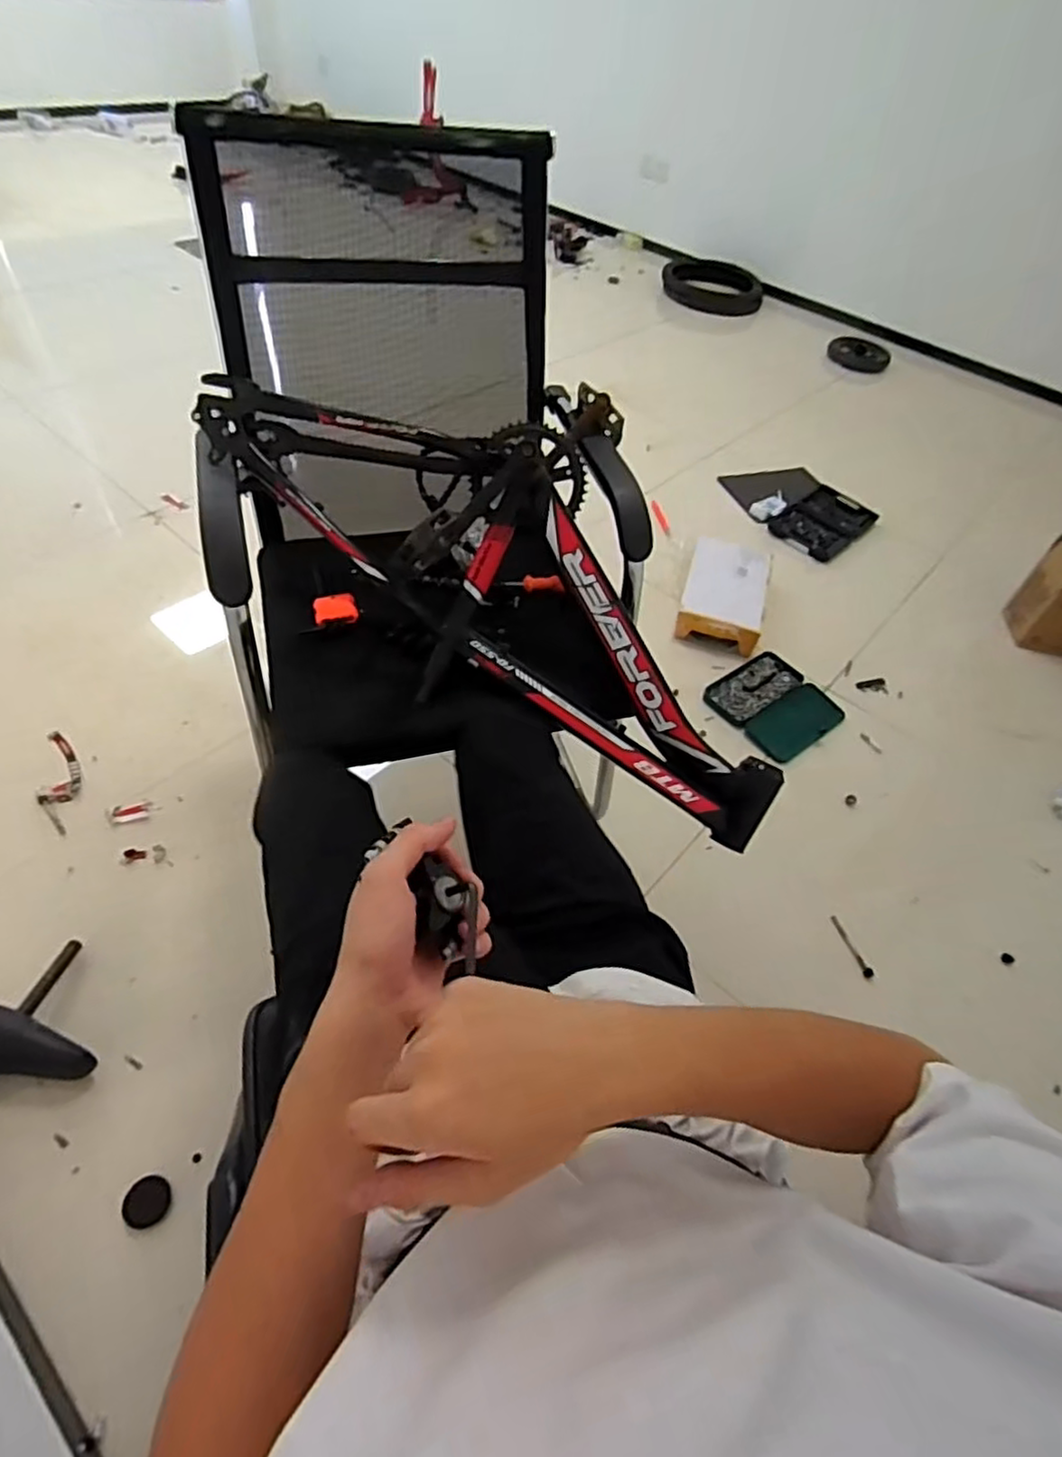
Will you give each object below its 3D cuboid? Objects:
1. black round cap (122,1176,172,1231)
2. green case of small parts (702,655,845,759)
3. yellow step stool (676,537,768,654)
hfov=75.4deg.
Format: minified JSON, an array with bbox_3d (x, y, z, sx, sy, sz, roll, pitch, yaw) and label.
[{"bbox_3d":[-0.498,0.616,0.894,0.055,0.016,0.056,4,50,-5],"label":"black round cap"},{"bbox_3d":[0.572,-0.063,1.605,0.268,0.027,0.258,-32,61,-29],"label":"green case of small parts"},{"bbox_3d":[0.498,-0.352,1.761,0.205,0.098,0.333,17,51,6],"label":"yellow step stool"}]

